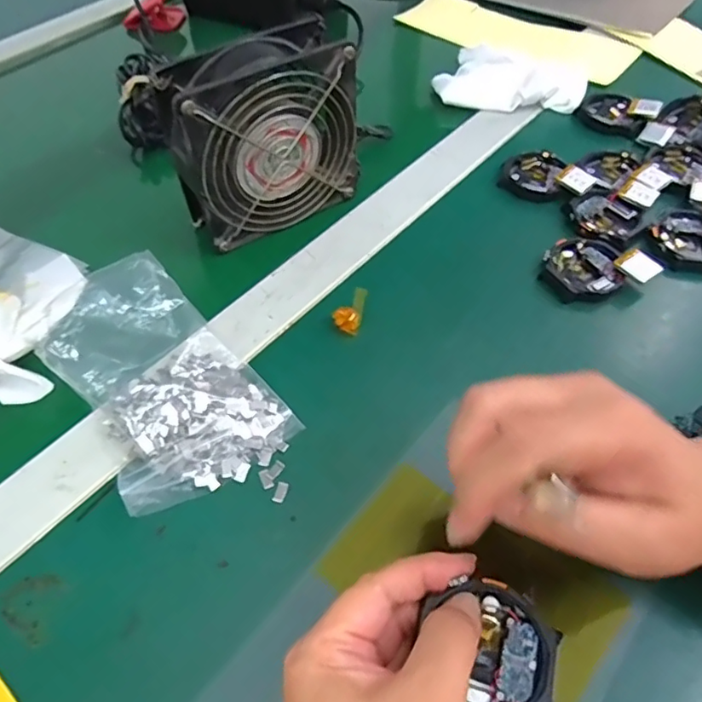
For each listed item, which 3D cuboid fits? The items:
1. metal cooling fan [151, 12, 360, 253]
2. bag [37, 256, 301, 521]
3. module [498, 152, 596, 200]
[{"bbox_3d":[-0.057,-0.143,0.373,0.133,0.107,0.048,-28,59,-19],"label":"metal cooling fan"},{"bbox_3d":[-0.103,0.013,0.307,0.092,0.043,0.136,-32,60,-21],"label":"bag"},{"bbox_3d":[0.145,-0.131,0.419,0.064,0.019,0.043,14,55,10],"label":"module"}]

